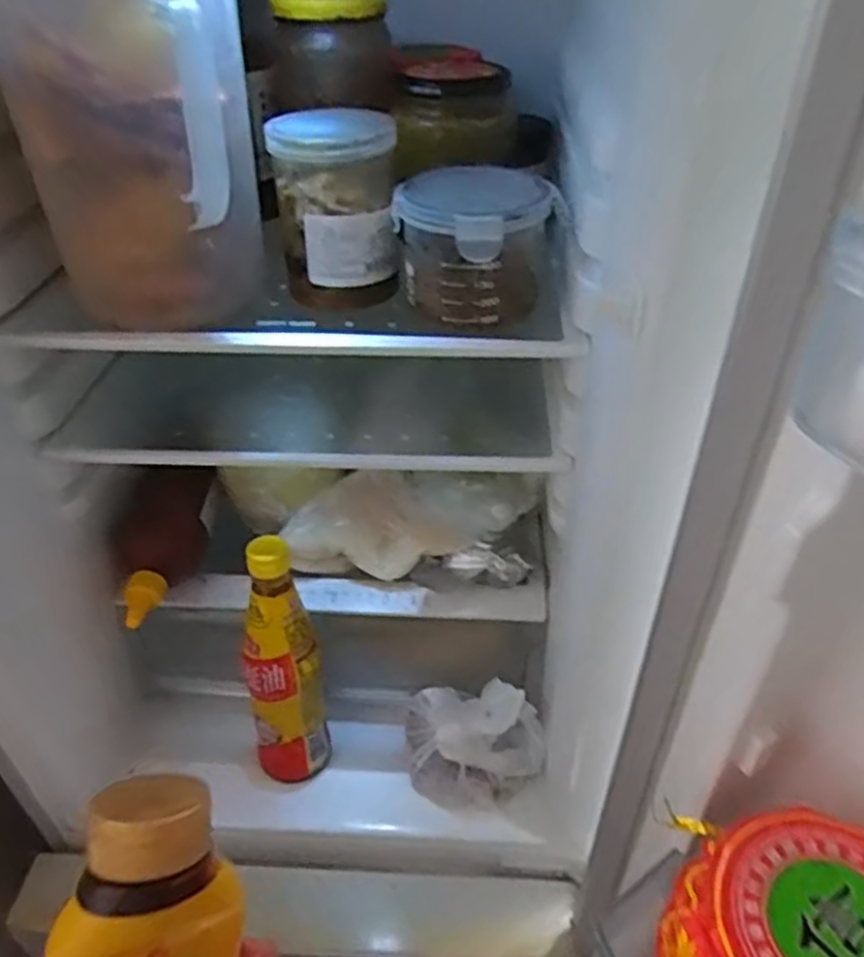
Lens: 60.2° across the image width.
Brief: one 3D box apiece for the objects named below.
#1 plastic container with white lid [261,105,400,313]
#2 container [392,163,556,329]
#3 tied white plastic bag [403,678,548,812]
[{"bbox_3d":[-0.067,-0.188,0.521,0.078,0.123,0.068,-8,40,-8],"label":"plastic container with white lid"},{"bbox_3d":[0.032,-0.160,0.508,0.091,0.080,0.086,-1,39,1],"label":"container"},{"bbox_3d":[0.029,0.229,0.668,0.133,0.125,0.077,19,43,24],"label":"tied white plastic bag"}]

